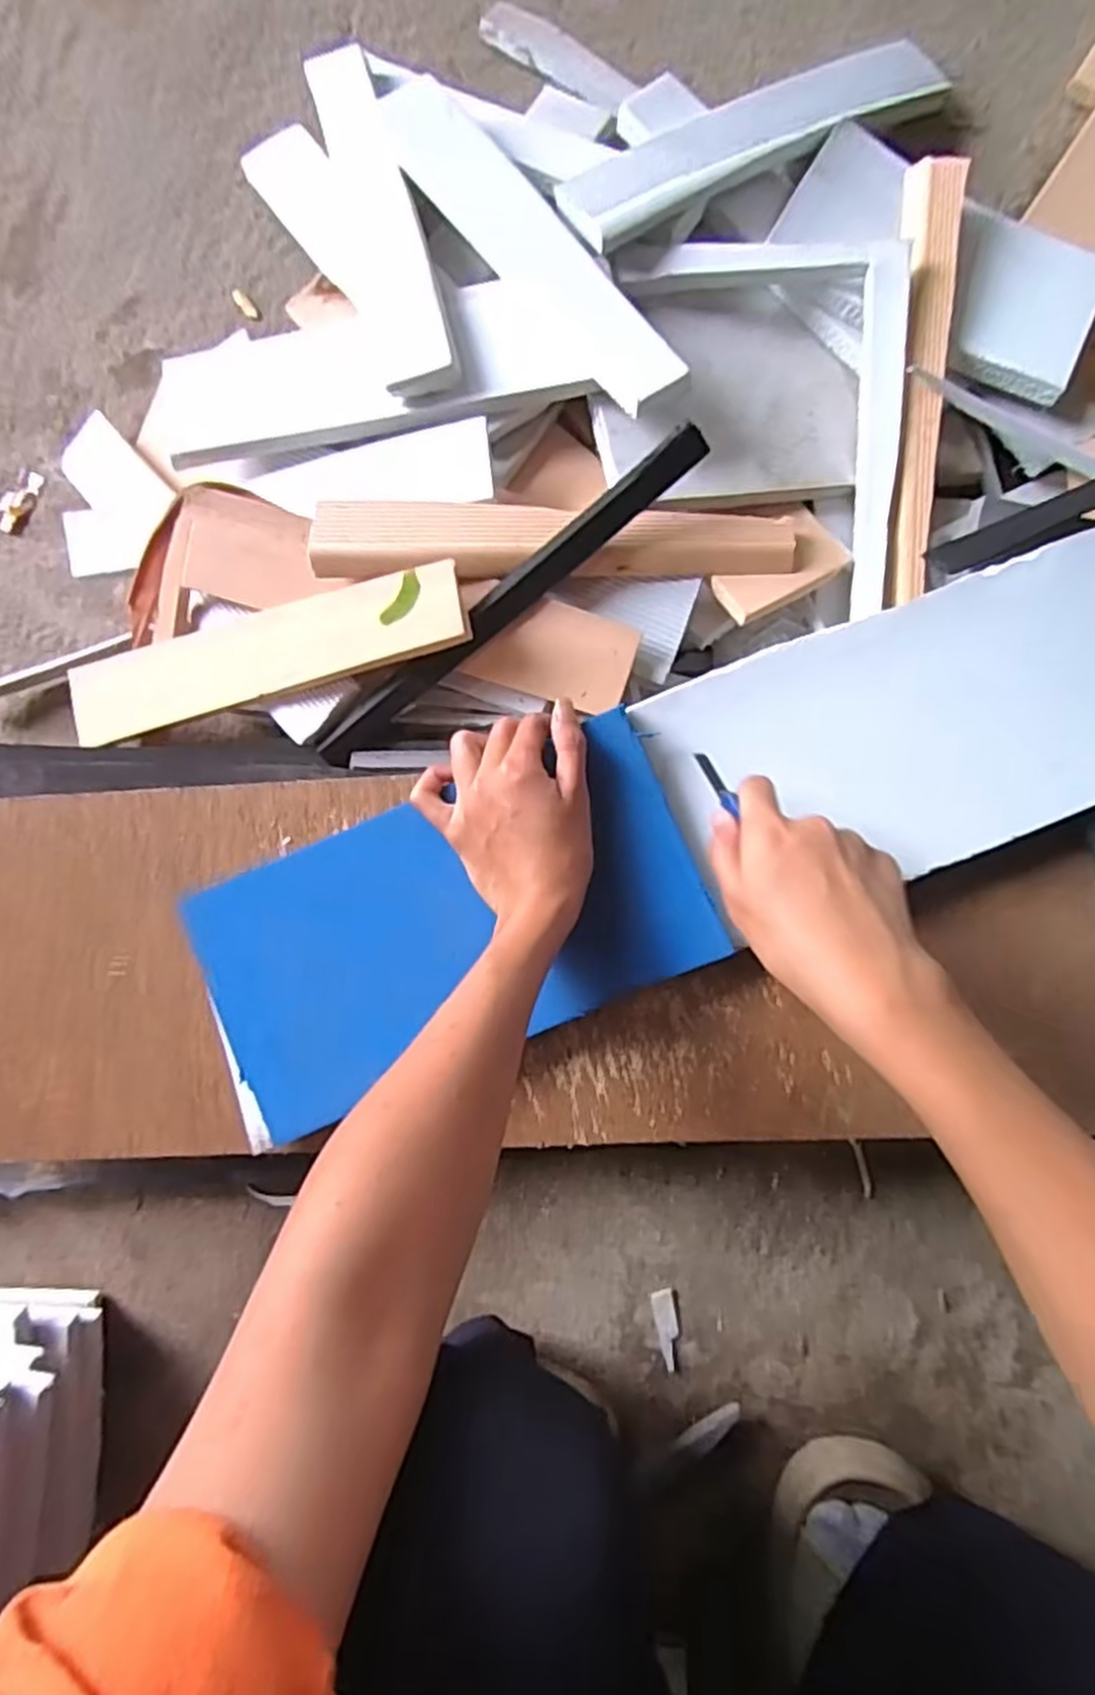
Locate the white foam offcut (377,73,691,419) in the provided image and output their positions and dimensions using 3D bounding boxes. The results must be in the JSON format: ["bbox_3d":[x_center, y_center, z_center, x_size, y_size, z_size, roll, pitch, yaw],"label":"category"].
[{"bbox_3d":[-0.014,-0.371,0.467,0.051,0.012,0.284,-38,77,7],"label":"white foam offcut"}]

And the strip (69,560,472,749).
[{"bbox_3d":[-0.183,-0.118,0.484,0.283,0.014,0.052,-10,87,18],"label":"strip"}]

